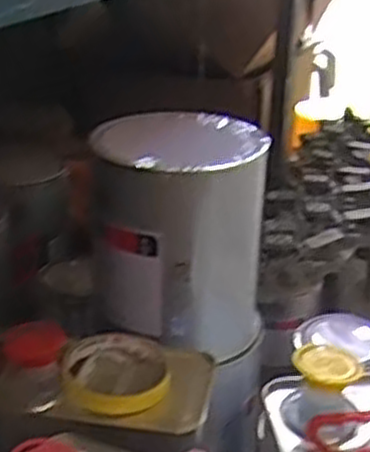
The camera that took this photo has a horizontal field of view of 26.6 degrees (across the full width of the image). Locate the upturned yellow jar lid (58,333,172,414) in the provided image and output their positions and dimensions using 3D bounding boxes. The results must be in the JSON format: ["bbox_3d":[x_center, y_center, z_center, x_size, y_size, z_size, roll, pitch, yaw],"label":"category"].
[{"bbox_3d":[-0.056,0.113,0.617,0.086,0.017,0.083,1,26,0],"label":"upturned yellow jar lid"}]

